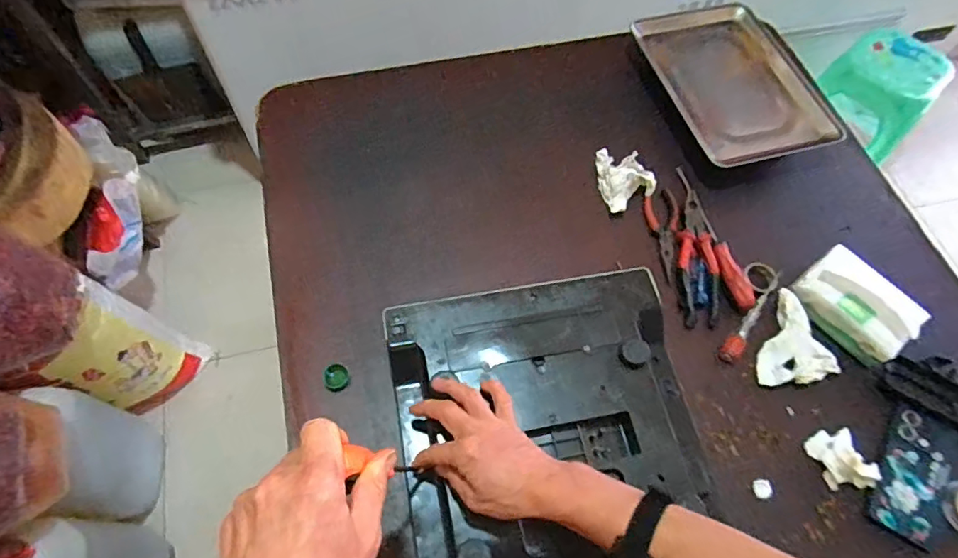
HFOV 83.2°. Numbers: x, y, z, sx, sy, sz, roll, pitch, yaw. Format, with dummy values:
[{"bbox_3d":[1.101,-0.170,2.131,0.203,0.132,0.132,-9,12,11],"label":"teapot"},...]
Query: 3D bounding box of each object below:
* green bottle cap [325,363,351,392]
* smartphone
[{"bbox_3d":[-0.180,0.124,0.682,0.030,0.011,0.032,1,63,-2],"label":"green bottle cap"},{"bbox_3d":[0.518,0.232,0.642,0.072,0.013,0.156,35,67,14],"label":"smartphone"}]

